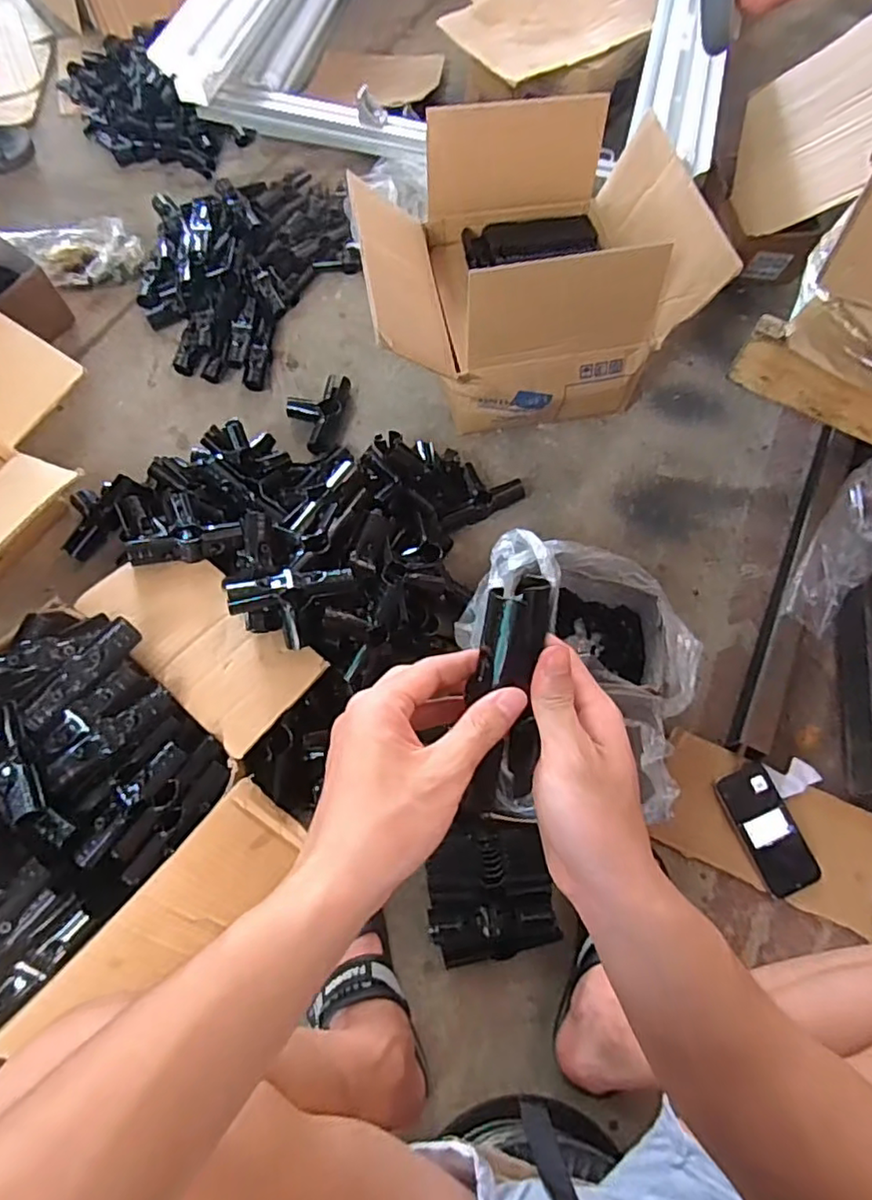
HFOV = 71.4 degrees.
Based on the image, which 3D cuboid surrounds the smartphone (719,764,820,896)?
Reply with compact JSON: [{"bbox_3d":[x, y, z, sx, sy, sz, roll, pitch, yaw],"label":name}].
[{"bbox_3d":[0.395,0.272,0.722,0.067,0.011,0.141,-20,70,-10],"label":"smartphone"}]

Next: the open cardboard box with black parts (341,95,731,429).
[{"bbox_3d":[0.118,-0.486,0.897,0.451,0.225,0.379,-9,69,-6],"label":"open cardboard box with black parts"}]

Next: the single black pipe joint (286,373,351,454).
[{"bbox_3d":[-0.184,-0.293,0.926,0.084,0.033,0.135,6,68,0],"label":"single black pipe joint"}]

